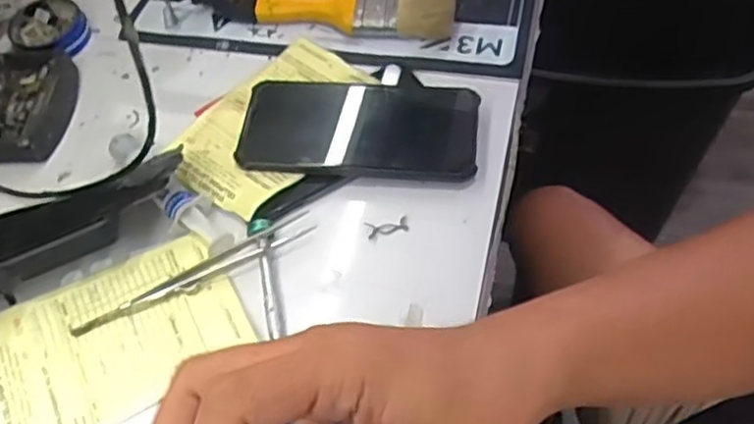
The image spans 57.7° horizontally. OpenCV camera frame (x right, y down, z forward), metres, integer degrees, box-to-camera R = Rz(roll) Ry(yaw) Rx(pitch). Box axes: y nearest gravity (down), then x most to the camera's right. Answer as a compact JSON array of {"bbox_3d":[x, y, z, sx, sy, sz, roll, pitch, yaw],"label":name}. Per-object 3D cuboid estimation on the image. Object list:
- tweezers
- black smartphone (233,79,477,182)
[{"bbox_3d":[-0.114,0.039,0.431,0.157,0.008,0.015,-26,58,-11],"label":"tweezers"},{"bbox_3d":[-0.012,-0.062,0.487,0.164,0.012,0.086,6,53,5],"label":"black smartphone"}]

